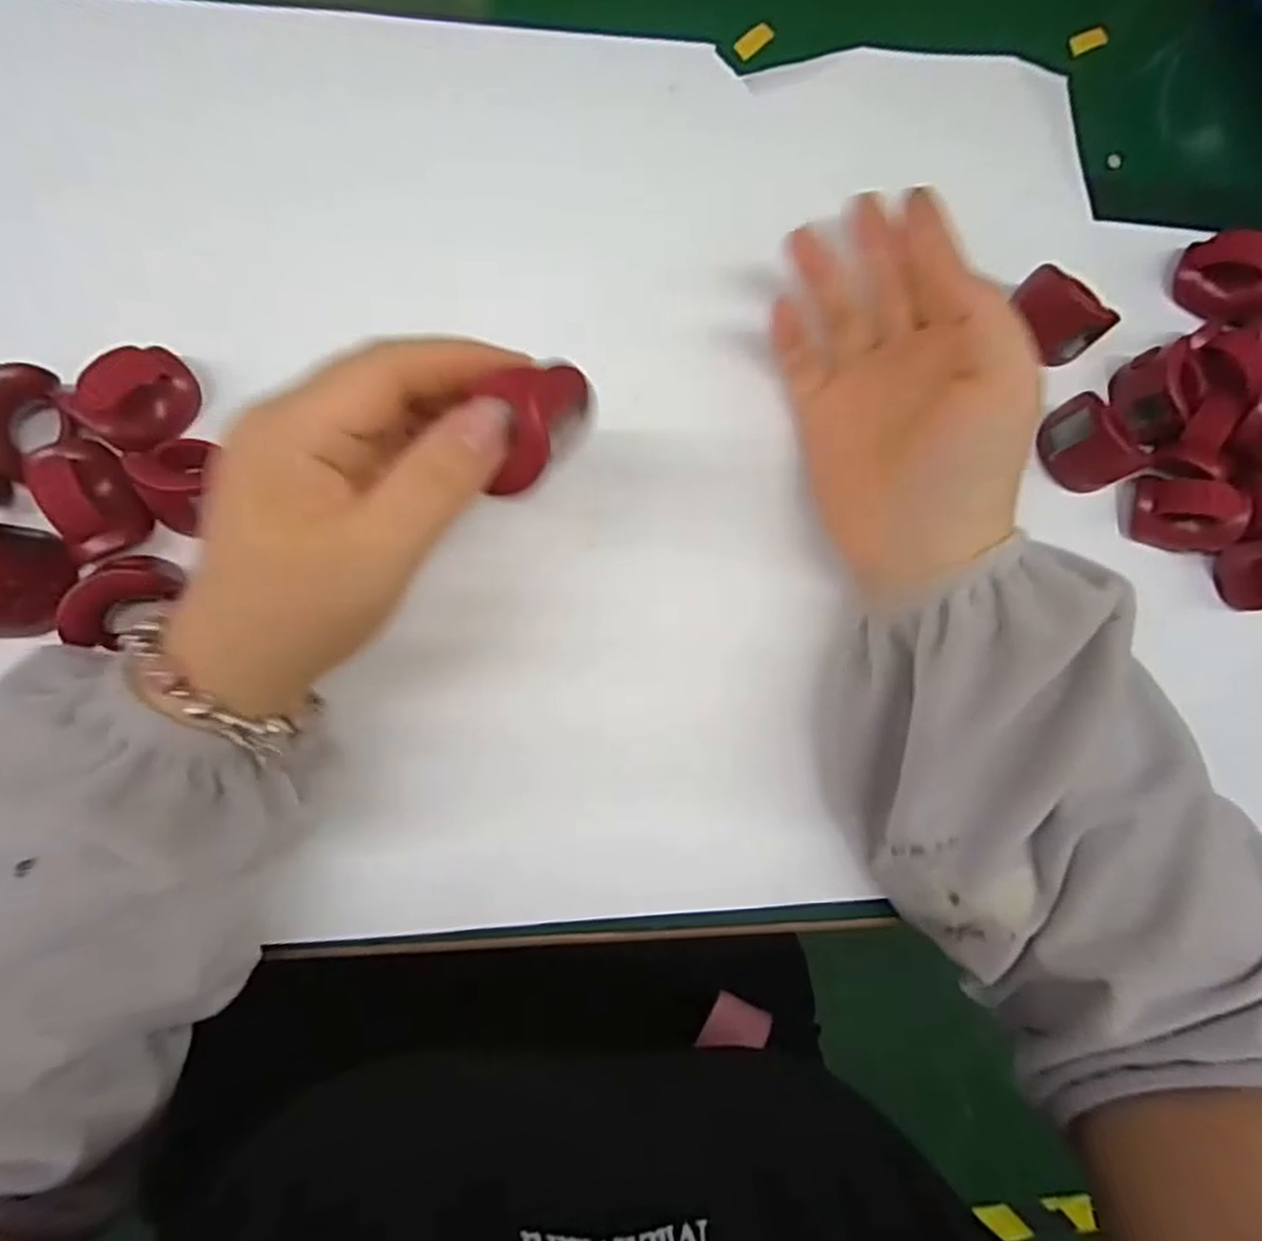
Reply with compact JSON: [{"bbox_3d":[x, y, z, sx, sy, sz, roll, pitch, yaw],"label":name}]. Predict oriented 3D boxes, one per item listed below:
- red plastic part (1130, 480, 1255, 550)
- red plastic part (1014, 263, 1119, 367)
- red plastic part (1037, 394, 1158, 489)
[{"bbox_3d":[0.240,-0.046,0.320,0.036,0.024,0.027,15,82,-5],"label":"red plastic part"},{"bbox_3d":[0.187,-0.134,0.325,0.024,0.029,0.039,-32,88,-9],"label":"red plastic part"},{"bbox_3d":[0.192,-0.074,0.317,0.019,0.031,0.039,-35,89,-9],"label":"red plastic part"}]

